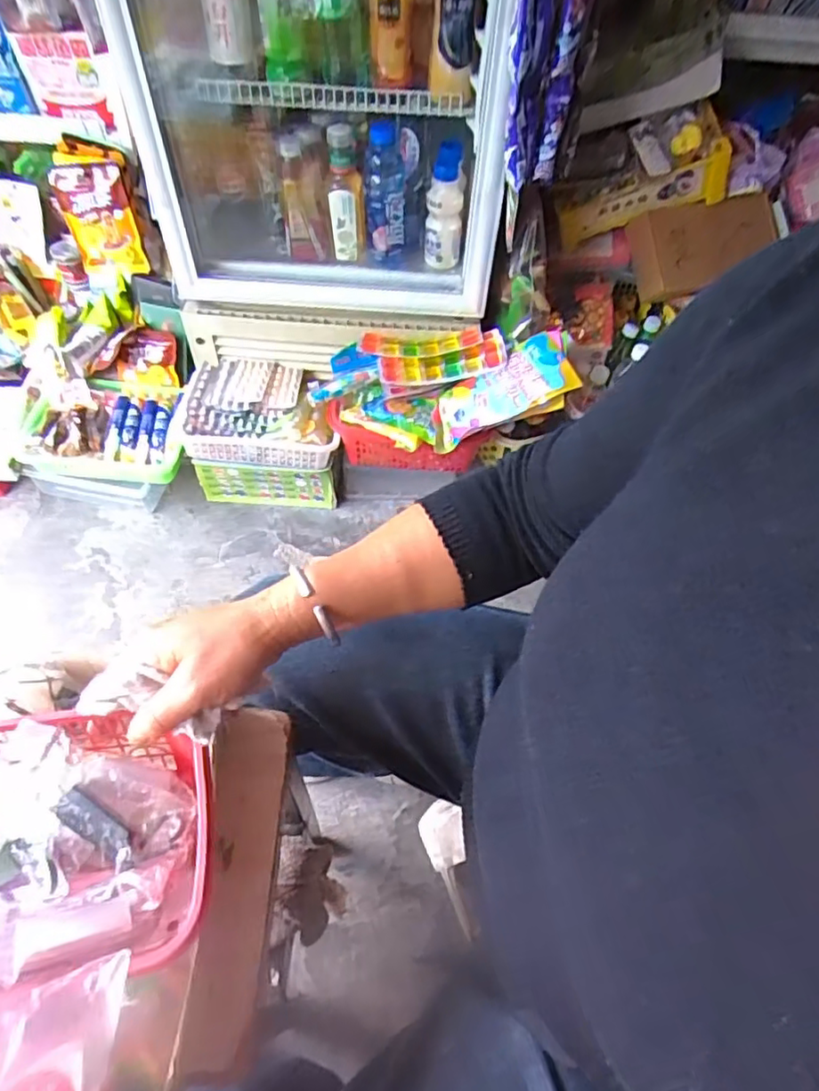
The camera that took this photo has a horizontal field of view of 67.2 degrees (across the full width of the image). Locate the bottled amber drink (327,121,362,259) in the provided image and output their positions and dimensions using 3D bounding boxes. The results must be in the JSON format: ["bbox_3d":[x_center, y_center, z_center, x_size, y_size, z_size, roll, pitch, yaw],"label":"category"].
[{"bbox_3d":[-0.103,-0.559,1.006,0.058,0.193,0.067,-5,57,-6],"label":"bottled amber drink"}]

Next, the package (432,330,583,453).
[{"bbox_3d":[0.139,-0.255,0.985,0.237,0.030,0.142,-22,52,10],"label":"package"}]

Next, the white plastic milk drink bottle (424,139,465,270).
[{"bbox_3d":[0.060,-0.555,1.016,0.059,0.177,0.065,8,57,2],"label":"white plastic milk drink bottle"}]

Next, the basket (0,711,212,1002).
[{"bbox_3d":[-0.219,0.175,0.351,0.200,0.065,0.141,-5,57,-6],"label":"basket"}]

